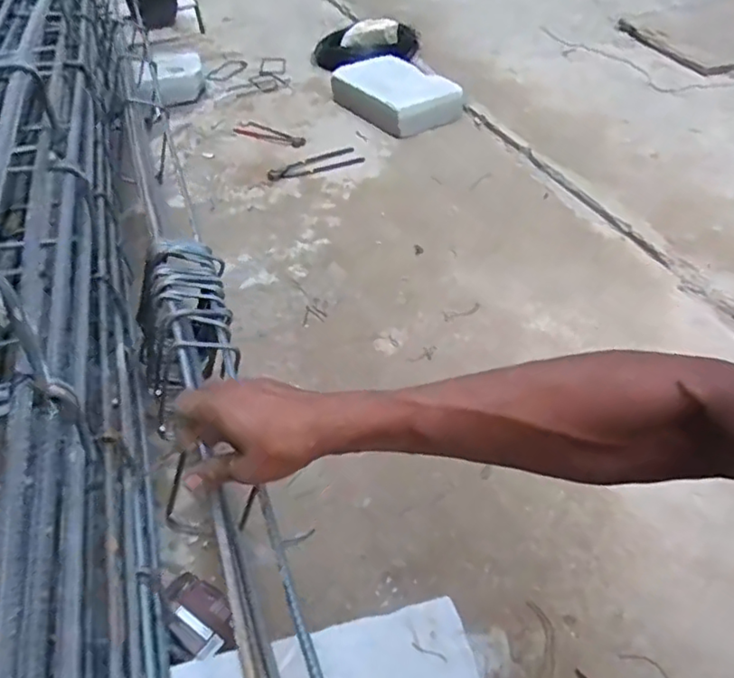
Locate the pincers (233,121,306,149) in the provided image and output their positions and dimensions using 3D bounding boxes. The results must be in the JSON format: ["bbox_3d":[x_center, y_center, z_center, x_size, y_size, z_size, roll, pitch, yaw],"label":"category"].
[{"bbox_3d":[-0.232,-0.496,1.458,0.213,0.017,0.057,22,49,26],"label":"pincers"}]

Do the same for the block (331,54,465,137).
[{"bbox_3d":[0.074,-0.606,1.487,0.207,0.076,0.317,-25,46,-21],"label":"block"}]

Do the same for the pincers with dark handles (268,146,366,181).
[{"bbox_3d":[-0.116,-0.384,1.328,0.209,0.014,0.090,-19,45,-16],"label":"pincers with dark handles"}]

